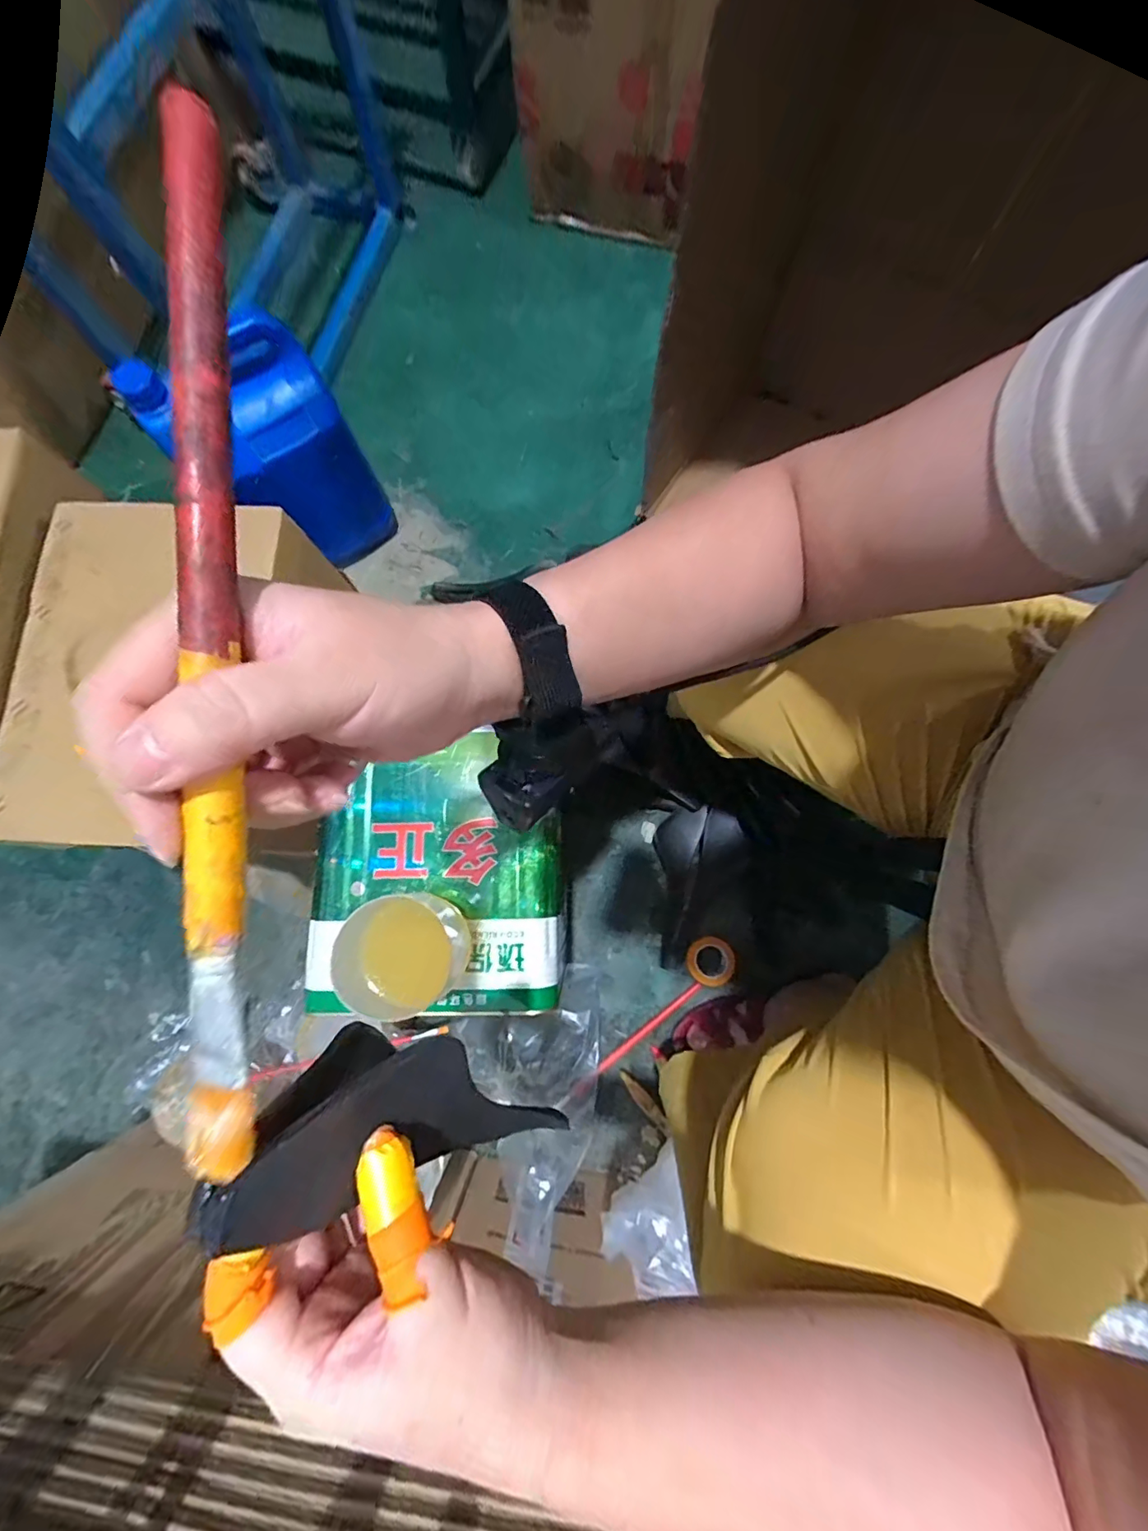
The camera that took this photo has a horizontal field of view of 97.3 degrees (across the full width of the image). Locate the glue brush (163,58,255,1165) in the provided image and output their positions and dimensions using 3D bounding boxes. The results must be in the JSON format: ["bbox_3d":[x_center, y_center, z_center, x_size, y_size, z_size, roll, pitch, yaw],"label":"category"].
[{"bbox_3d":[-0.101,-0.023,0.139,0.016,0.012,0.285,2,95,1],"label":"glue brush"}]

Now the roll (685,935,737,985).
[{"bbox_3d":[0.183,0.260,0.674,0.061,0.015,0.059,0,80,0],"label":"roll"}]

